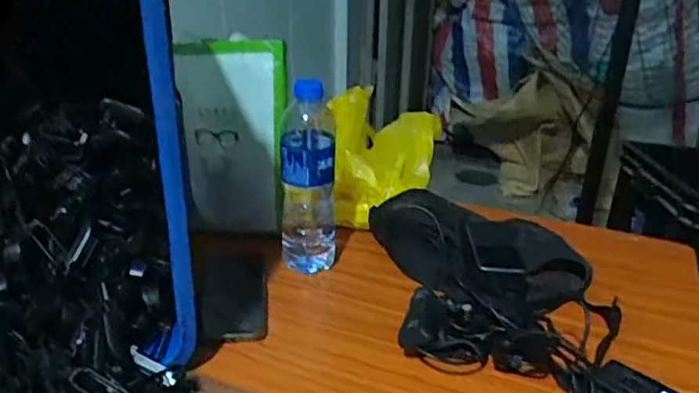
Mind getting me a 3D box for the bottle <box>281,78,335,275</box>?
[{"bbox_3d":[-0.047,-0.016,0.703,0.062,0.232,0.058,1,27,-3],"label":"bottle"}]

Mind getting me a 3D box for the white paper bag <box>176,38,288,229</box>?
[{"bbox_3d":[-0.149,-0.076,0.778,0.163,0.239,0.022,2,9,25],"label":"white paper bag"}]

